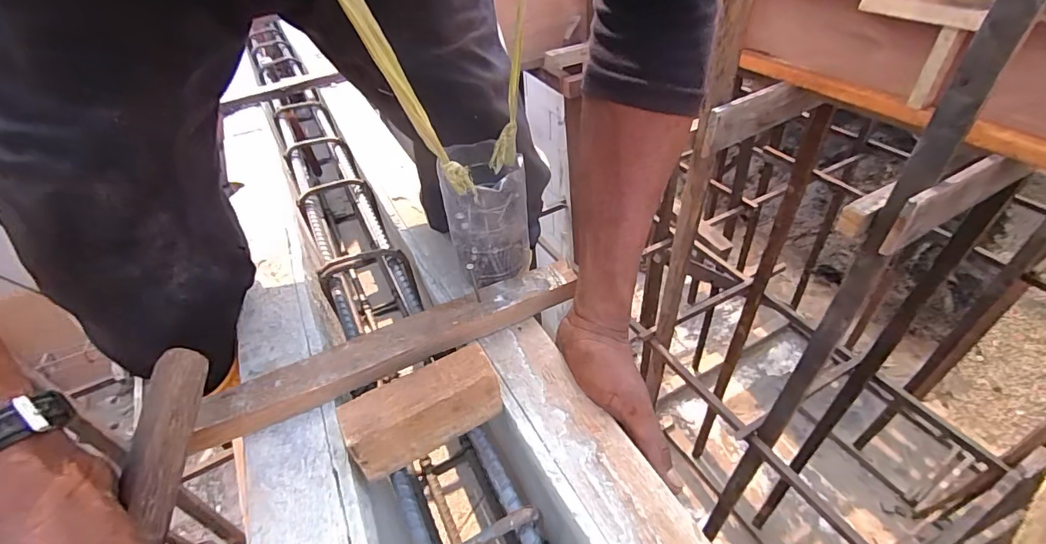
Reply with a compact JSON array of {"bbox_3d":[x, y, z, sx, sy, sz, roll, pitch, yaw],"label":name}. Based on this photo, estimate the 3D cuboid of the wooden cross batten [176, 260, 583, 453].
[{"bbox_3d":[-0.091,0.055,0.357,0.286,0.017,0.040,-21,44,-16],"label":"wooden cross batten"}]

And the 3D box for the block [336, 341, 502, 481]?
[{"bbox_3d":[-0.068,0.094,0.319,0.099,0.046,0.033,-23,45,-19],"label":"block"}]

